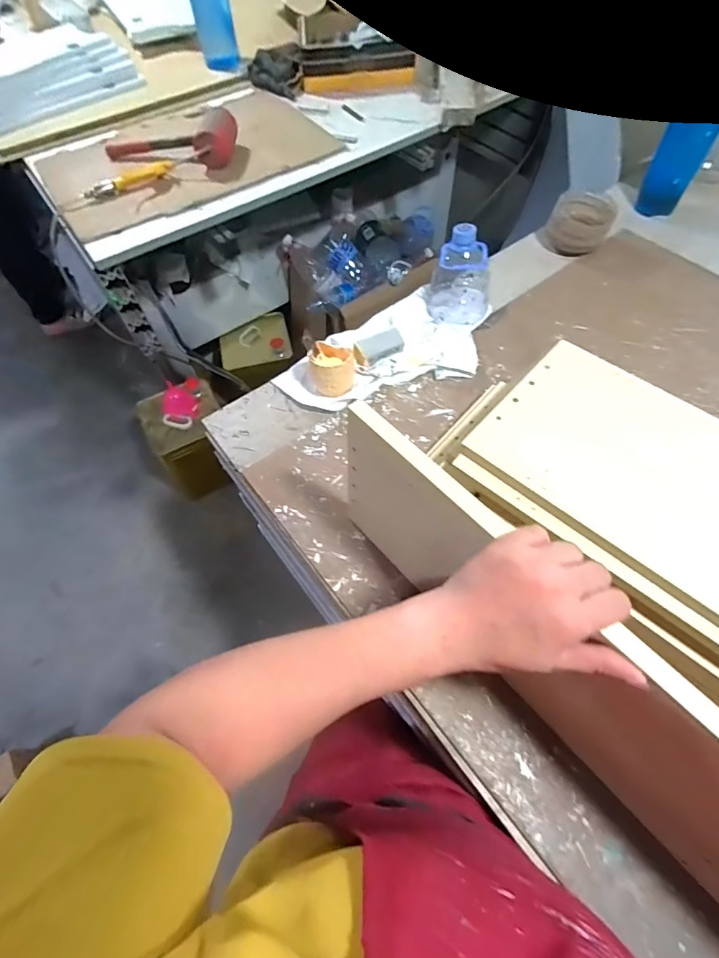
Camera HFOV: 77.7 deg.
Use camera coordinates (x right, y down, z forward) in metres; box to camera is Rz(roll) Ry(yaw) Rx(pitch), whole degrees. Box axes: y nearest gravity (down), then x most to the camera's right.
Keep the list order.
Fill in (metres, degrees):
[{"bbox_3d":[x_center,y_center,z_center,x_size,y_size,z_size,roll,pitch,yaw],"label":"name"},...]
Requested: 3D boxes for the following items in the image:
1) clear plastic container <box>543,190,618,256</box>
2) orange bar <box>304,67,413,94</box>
[{"bbox_3d":[0.376,-0.441,0.764,0.106,0.060,0.096,21,63,13],"label":"clear plastic container"},{"bbox_3d":[0.000,-1.027,1.151,0.281,0.026,0.049,-3,61,0],"label":"orange bar"}]

